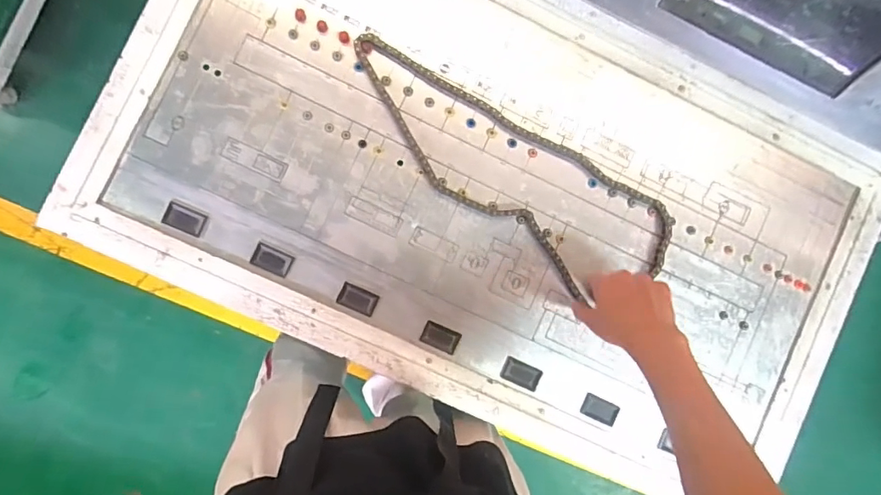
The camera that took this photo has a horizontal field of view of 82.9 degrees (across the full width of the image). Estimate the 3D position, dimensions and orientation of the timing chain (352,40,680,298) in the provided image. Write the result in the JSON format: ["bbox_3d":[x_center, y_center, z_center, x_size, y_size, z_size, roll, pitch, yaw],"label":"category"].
[{"bbox_3d":[0.083,-0.096,0.645,0.483,0.016,0.156,33,86,-4],"label":"timing chain"}]

